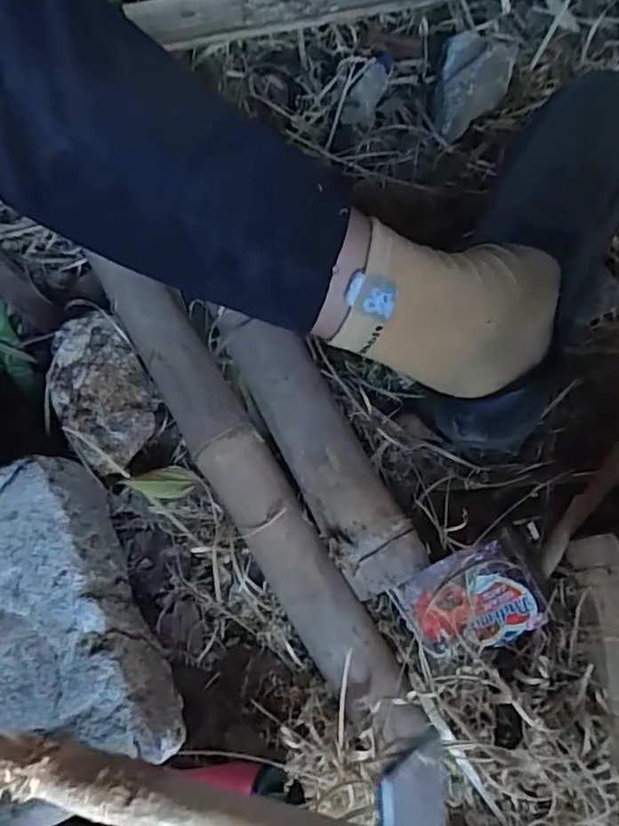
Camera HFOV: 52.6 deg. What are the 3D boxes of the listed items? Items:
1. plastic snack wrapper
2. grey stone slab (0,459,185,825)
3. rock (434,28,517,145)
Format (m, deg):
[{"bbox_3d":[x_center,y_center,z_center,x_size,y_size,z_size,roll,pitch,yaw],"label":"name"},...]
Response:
[{"bbox_3d":[0.105,0.124,0.409,0.080,0.014,0.061,-22,74,-6],"label":"plastic snack wrapper"},{"bbox_3d":[-0.200,0.152,0.369,0.196,0.066,0.183,-27,75,-7],"label":"grey stone slab"},{"bbox_3d":[0.138,-0.278,0.528,0.058,0.028,0.103,15,74,5],"label":"rock"}]

